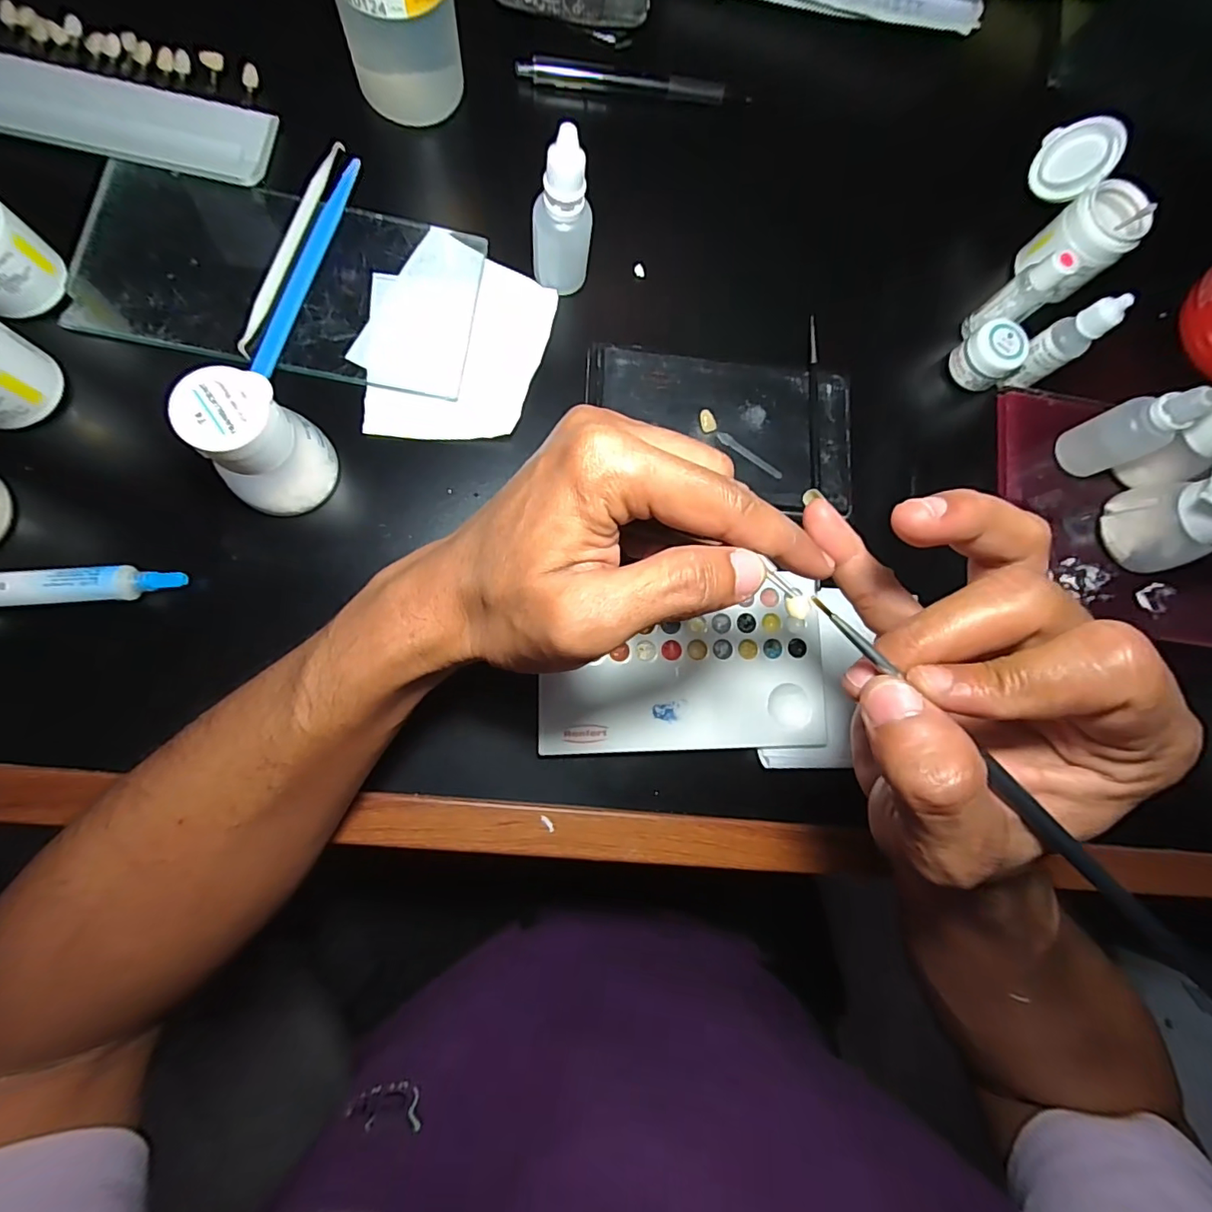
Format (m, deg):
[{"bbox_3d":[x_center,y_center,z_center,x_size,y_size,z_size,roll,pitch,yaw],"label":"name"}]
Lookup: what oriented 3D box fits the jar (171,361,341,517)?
[{"bbox_3d":[-0.157,-0.071,0.241,0.042,0.061,0.046,4,82,-7],"label":"jar"}]

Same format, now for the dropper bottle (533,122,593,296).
[{"bbox_3d":[-0.023,-0.196,0.270,0.027,0.076,0.022,32,80,-2],"label":"dropper bottle"}]

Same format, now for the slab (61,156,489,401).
[{"bbox_3d":[-0.171,-0.175,0.283,0.195,0.010,0.104,11,81,-6],"label":"slab"}]

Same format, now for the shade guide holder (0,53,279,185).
[{"bbox_3d":[-0.262,-0.262,0.284,0.149,0.006,0.050,7,82,-6],"label":"shade guide holder"}]

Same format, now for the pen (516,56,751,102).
[{"bbox_3d":[0.018,-0.326,0.330,0.141,0.008,0.011,0,83,-7],"label":"pen"}]

